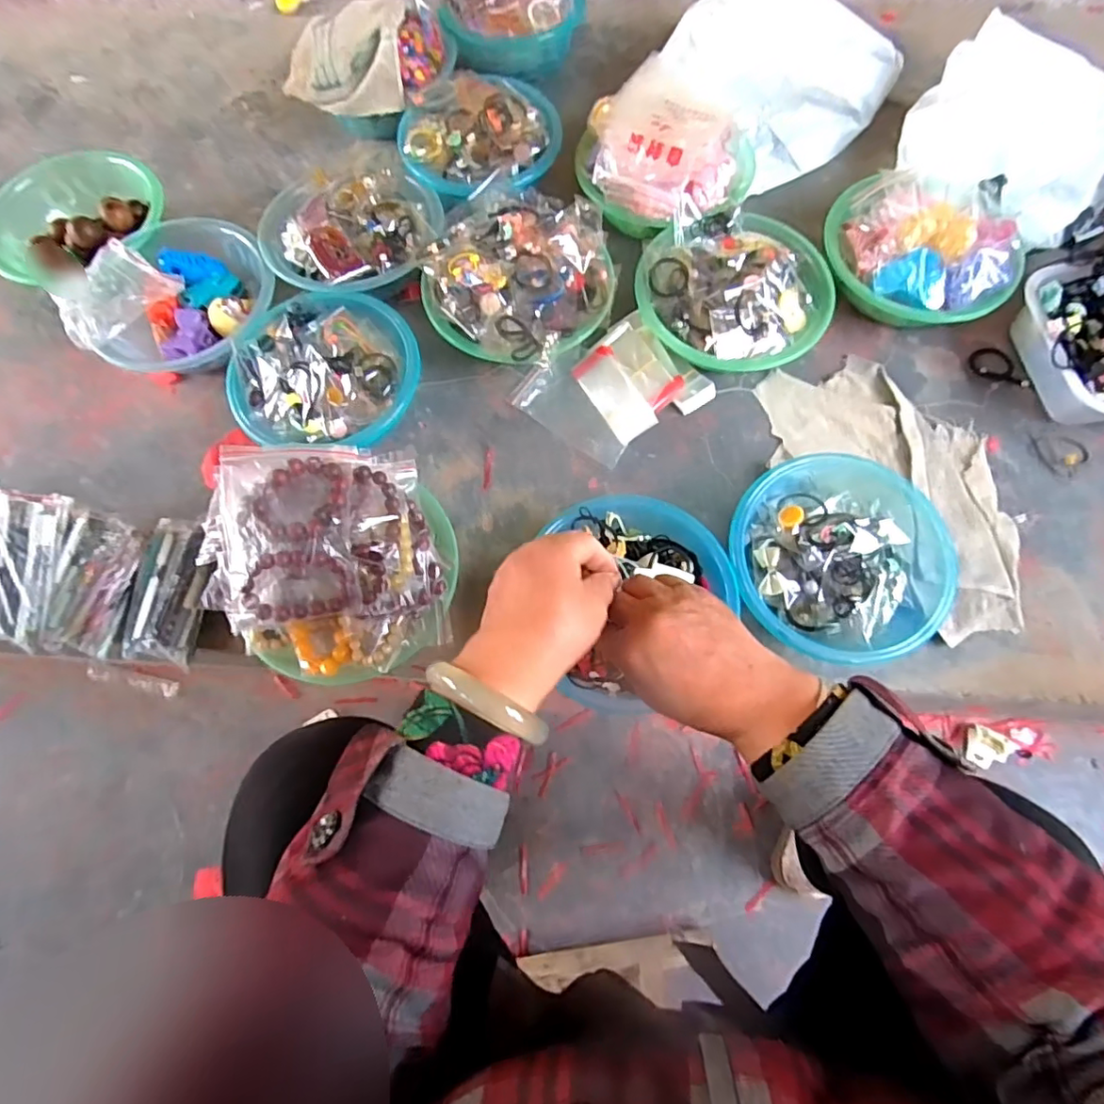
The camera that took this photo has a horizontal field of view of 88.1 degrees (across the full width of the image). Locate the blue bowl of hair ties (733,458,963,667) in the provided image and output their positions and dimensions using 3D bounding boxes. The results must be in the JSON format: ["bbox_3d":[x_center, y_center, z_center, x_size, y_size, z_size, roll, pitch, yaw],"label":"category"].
[{"bbox_3d":[0.316,0.002,0.633,0.245,0.074,0.233,-1,72,2],"label":"blue bowl of hair ties"}]

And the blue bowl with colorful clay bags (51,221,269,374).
[{"bbox_3d":[-0.485,-0.323,0.751,0.193,0.103,0.240,39,77,13],"label":"blue bowl with colorful clay bags"}]

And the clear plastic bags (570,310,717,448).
[{"bbox_3d":[0.112,-0.228,0.730,0.139,0.039,0.146,-30,74,-8],"label":"clear plastic bags"}]

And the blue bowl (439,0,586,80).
[{"bbox_3d":[-0.060,-0.836,0.906,0.194,0.082,0.179,-1,72,2],"label":"blue bowl"}]

